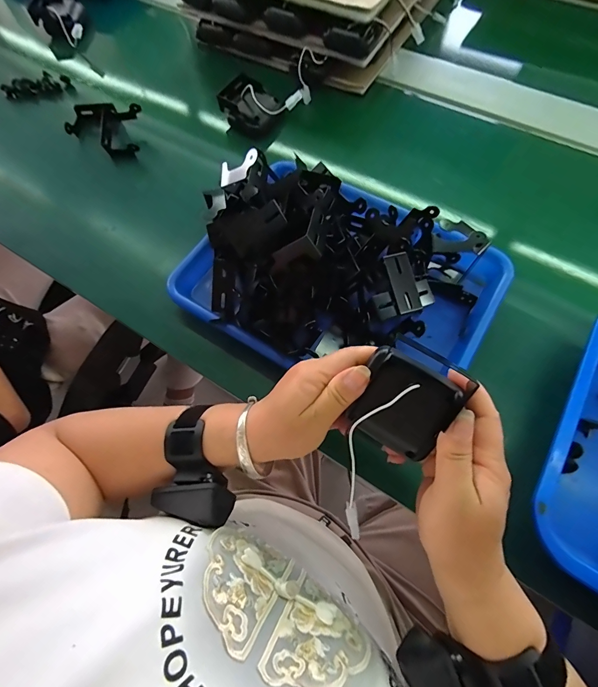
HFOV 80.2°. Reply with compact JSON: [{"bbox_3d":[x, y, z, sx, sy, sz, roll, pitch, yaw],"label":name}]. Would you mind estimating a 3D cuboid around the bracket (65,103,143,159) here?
[{"bbox_3d":[-0.289,-0.328,0.538,0.130,0.035,0.082,13,69,6],"label":"bracket"}]

